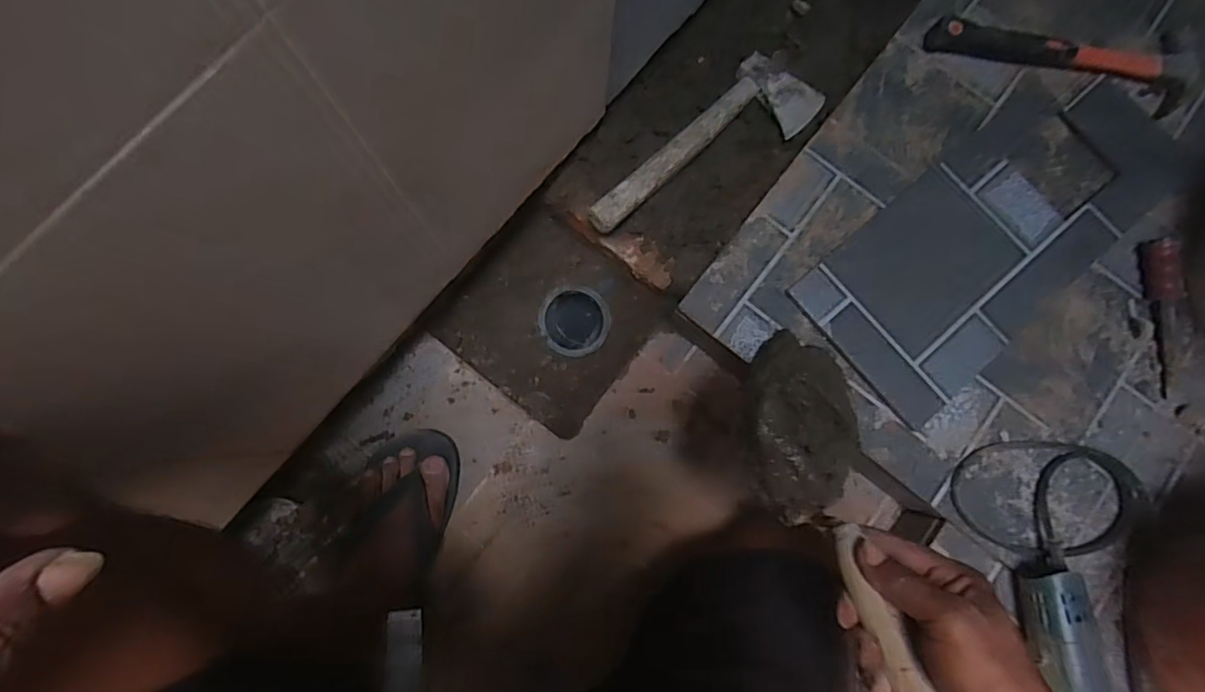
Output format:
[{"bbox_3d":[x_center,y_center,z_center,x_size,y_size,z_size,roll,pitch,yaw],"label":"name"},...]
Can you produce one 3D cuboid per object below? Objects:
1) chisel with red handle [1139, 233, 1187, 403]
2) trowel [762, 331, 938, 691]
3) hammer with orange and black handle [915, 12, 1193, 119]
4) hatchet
[{"bbox_3d":[0.650,-0.037,0.659,0.033,0.029,0.174,5,80,-1],"label":"chisel with red handle"},{"bbox_3d":[0.167,0.122,0.421,0.080,0.058,0.264,-8,68,-3],"label":"trowel"},{"bbox_3d":[0.573,-0.357,0.714,0.330,0.032,0.097,5,80,-1],"label":"hammer with orange and black handle"},{"bbox_3d":[0.133,-0.230,0.685,0.109,0.029,0.326,42,81,6],"label":"hatchet"}]

